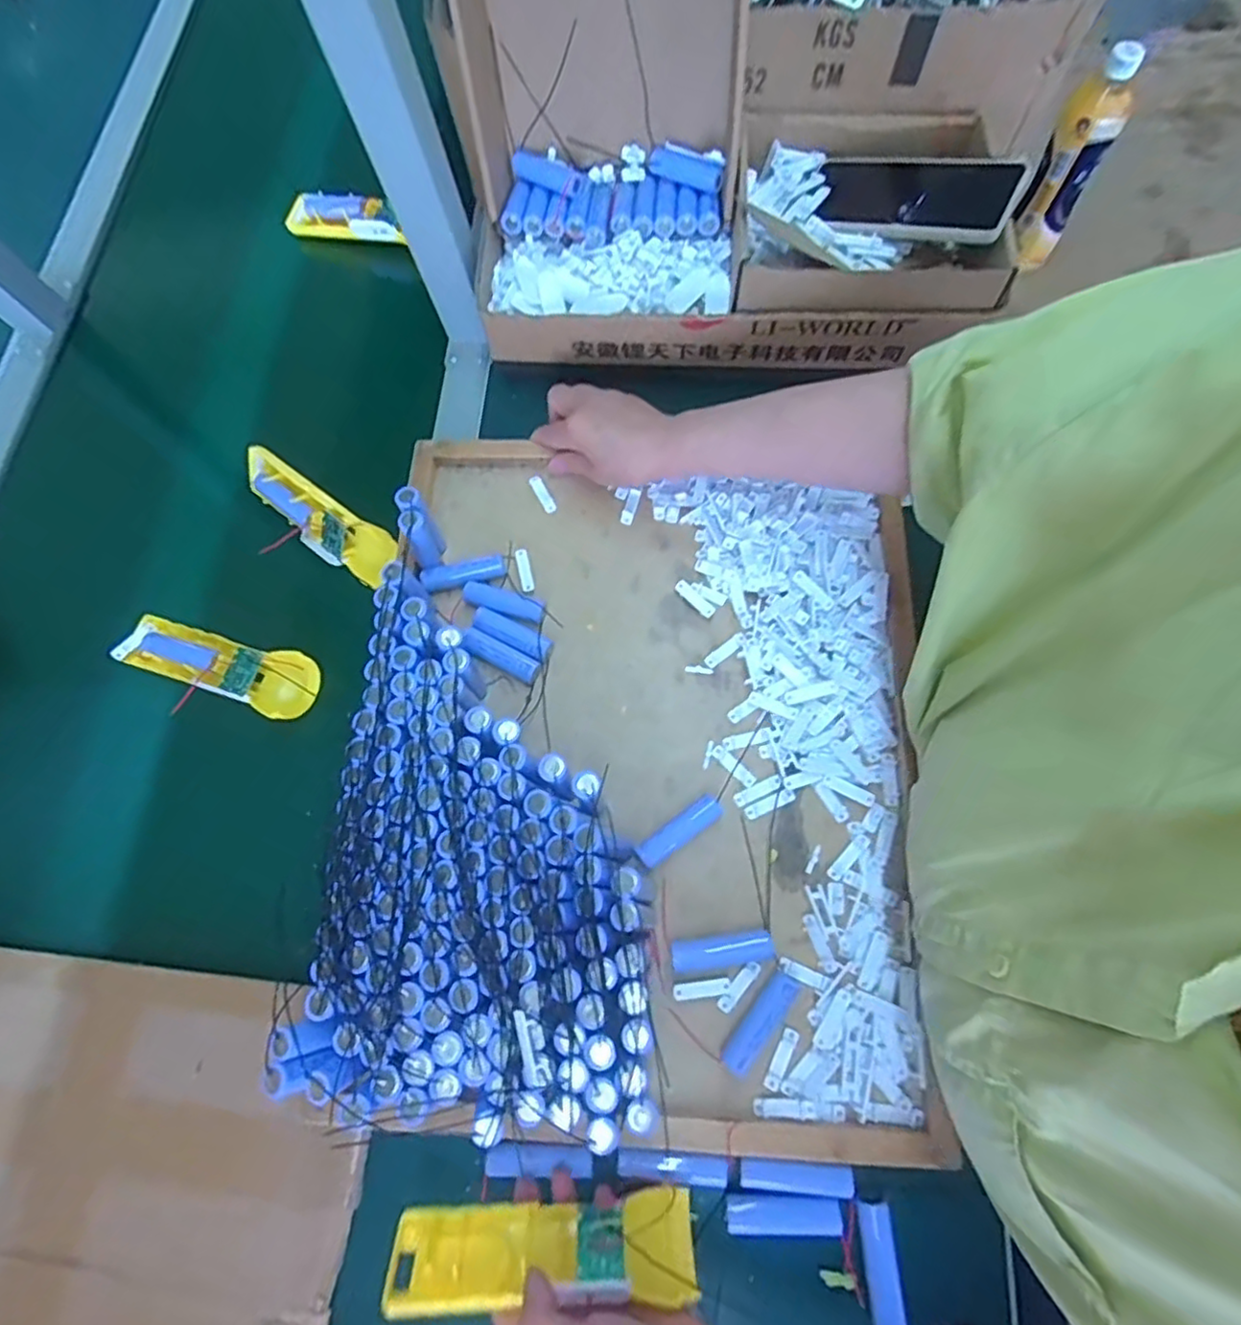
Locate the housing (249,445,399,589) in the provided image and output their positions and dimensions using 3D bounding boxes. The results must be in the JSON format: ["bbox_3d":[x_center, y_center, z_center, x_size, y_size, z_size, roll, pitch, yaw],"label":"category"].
[{"bbox_3d":[-0.251,-0.121,0.540,0.154,0.029,0.050,32,119,7],"label":"housing"}]

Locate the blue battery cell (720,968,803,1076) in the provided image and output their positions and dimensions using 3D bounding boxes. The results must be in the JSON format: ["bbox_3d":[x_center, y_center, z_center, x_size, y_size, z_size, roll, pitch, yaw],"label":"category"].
[{"bbox_3d":[0.089,0.227,0.410,0.016,0.019,0.066,36,78,13],"label":"blue battery cell"}]

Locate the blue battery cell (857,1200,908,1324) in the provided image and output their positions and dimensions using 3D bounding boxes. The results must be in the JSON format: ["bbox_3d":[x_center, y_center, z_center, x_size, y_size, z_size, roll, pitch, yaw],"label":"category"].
[{"bbox_3d":[0.150,0.348,0.373,0.019,0.019,0.062,-3,72,2],"label":"blue battery cell"}]

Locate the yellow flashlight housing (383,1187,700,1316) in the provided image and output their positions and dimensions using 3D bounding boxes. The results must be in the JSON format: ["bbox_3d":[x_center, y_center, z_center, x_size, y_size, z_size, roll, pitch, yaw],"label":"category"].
[{"bbox_3d":[-0.044,0.324,0.352,0.159,0.045,0.033,-5,109,0],"label":"yellow flashlight housing"}]

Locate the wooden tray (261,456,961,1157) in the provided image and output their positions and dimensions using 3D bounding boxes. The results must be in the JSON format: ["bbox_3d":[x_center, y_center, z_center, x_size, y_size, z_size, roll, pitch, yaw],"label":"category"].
[{"bbox_3d":[0.014,0.053,0.446,0.379,0.078,0.451,4,74,3],"label":"wooden tray"}]

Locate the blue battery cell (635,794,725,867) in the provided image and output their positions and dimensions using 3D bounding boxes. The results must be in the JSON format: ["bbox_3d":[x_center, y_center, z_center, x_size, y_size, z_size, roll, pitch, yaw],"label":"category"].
[{"bbox_3d":[0.041,0.117,0.451,0.066,0.014,0.018,-35,74,-7],"label":"blue battery cell"}]

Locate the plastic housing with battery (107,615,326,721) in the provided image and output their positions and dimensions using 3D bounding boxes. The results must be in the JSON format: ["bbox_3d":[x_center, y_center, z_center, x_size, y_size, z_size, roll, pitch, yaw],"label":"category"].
[{"bbox_3d":[-0.312,-0.001,0.506,0.163,0.016,0.049,17,74,9],"label":"plastic housing with battery"}]

